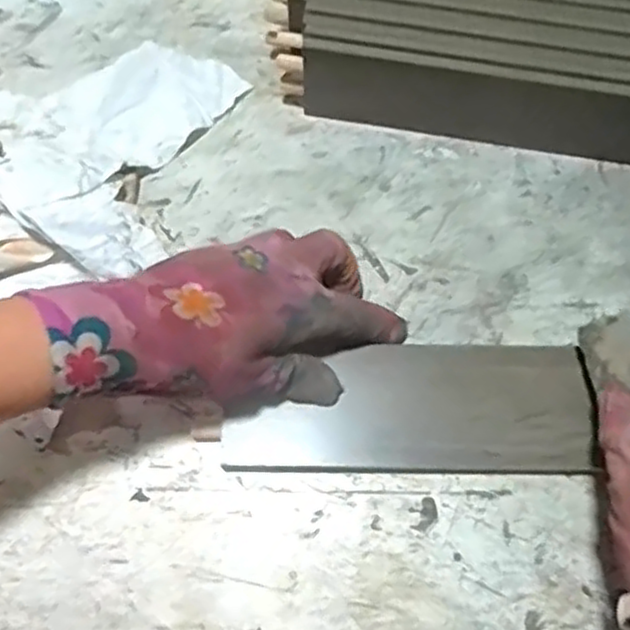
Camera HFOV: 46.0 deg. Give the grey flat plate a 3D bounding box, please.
[{"bbox_3d":[0.050,0.049,0.396,0.187,0.011,0.068,0,80,4],"label":"grey flat plate"}]

